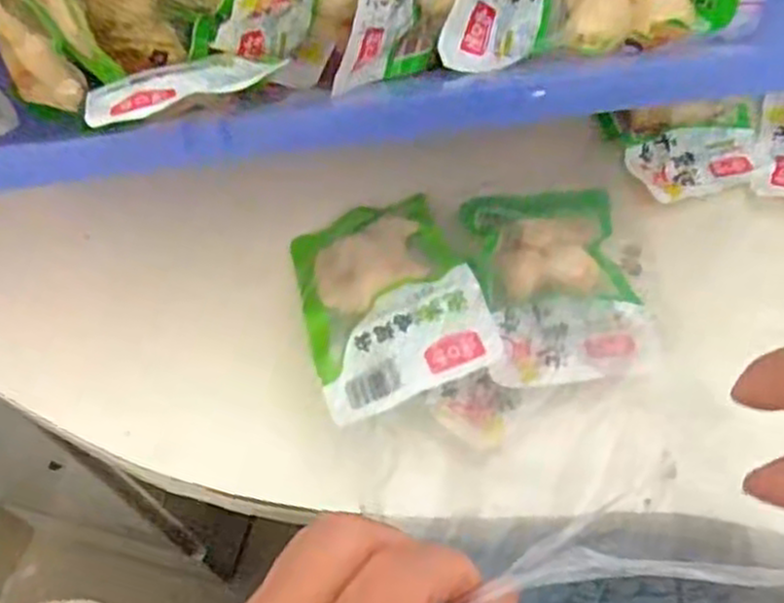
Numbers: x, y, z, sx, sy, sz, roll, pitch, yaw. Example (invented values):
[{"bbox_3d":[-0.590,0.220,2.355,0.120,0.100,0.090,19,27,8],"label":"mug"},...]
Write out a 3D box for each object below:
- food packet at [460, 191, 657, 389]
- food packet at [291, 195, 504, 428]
[{"bbox_3d":[0.081,-0.011,0.385,0.075,0.016,0.111,-6,60,0],"label":"food packet"},{"bbox_3d":[-0.006,-0.007,0.379,0.079,0.019,0.125,-25,44,1],"label":"food packet"}]

